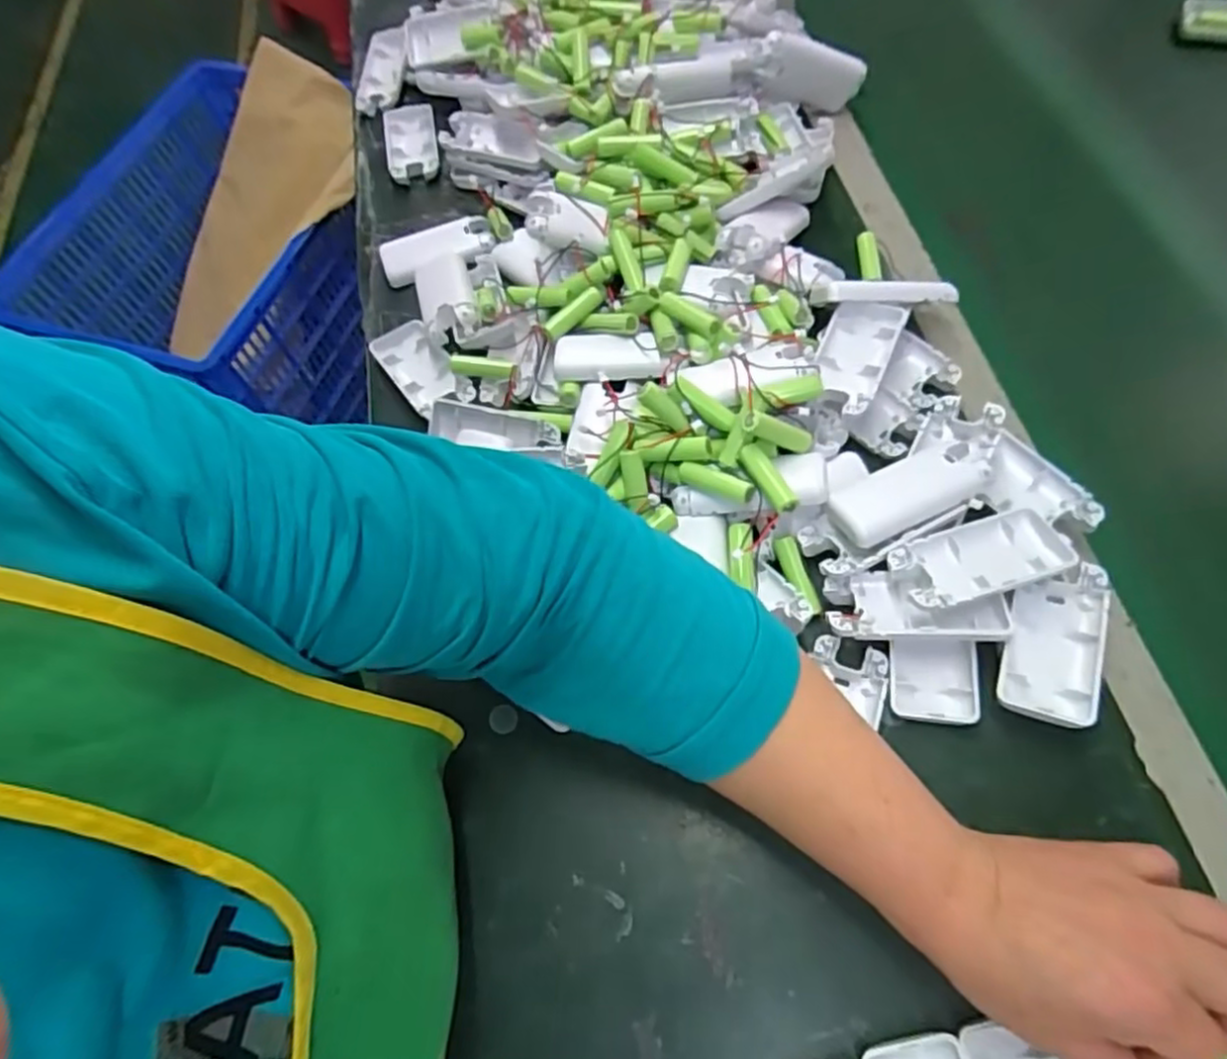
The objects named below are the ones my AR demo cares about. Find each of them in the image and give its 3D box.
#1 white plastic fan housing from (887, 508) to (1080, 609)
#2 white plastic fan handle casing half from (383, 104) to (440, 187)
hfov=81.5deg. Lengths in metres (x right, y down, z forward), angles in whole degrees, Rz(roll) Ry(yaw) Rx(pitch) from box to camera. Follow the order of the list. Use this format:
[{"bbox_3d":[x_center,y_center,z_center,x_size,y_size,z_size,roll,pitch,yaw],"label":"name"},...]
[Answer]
[{"bbox_3d":[0.207,0.016,0.399,0.093,0.009,0.043,-18,63,-2],"label":"white plastic fan housing"},{"bbox_3d":[-0.187,-0.357,0.656,0.047,0.019,0.093,-13,63,0],"label":"white plastic fan handle casing half"}]

